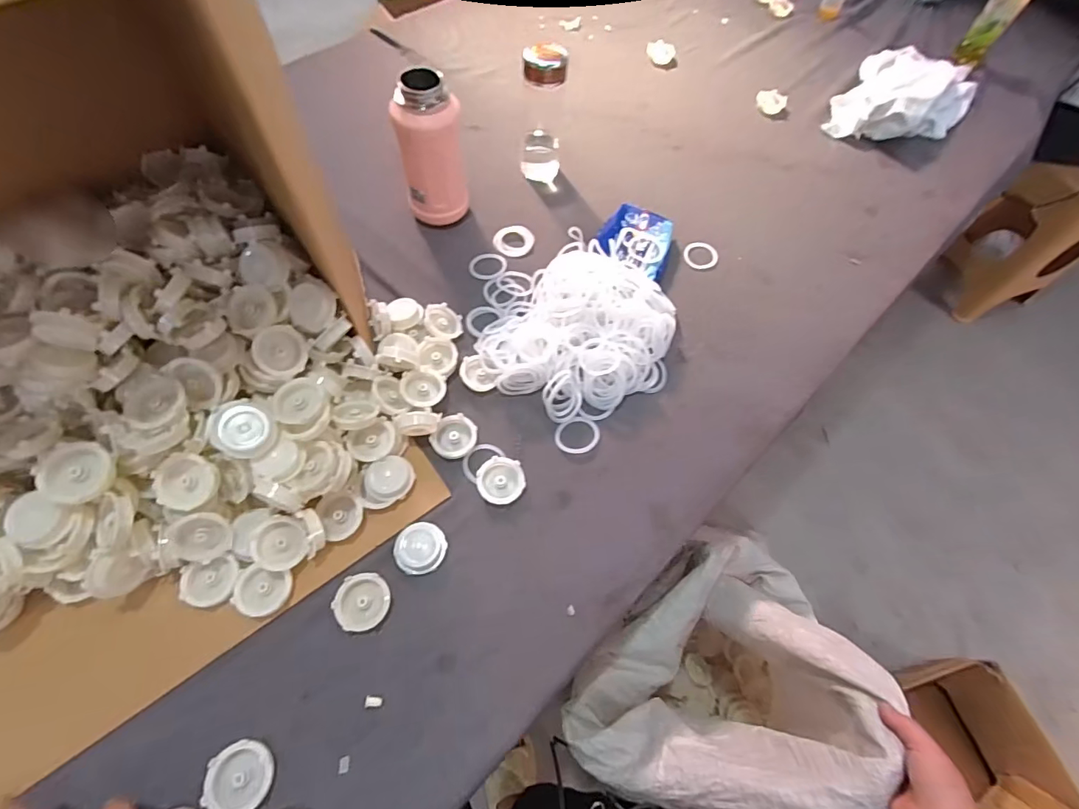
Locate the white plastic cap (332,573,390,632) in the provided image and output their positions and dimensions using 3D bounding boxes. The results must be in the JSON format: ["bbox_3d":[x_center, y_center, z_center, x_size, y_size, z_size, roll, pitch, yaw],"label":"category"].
[{"bbox_3d":[-0.196,0.220,0.537,0.059,0.012,0.058,1,62,-3],"label":"white plastic cap"}]

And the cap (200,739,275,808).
[{"bbox_3d":[-0.285,0.357,0.461,0.058,0.017,0.059,1,62,-3],"label":"cap"}]

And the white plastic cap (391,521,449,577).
[{"bbox_3d":[-0.139,0.167,0.560,0.053,0.021,0.056,1,62,-3],"label":"white plastic cap"}]

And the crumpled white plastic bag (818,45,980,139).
[{"bbox_3d":[0.813,-0.695,1.048,0.230,0.067,0.462,35,66,14],"label":"crumpled white plastic bag"}]

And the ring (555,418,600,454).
[{"bbox_3d":[0.051,0.041,0.651,0.060,0.004,0.052,-1,62,-4],"label":"ring"}]

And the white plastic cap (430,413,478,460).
[{"bbox_3d":[-0.111,0.044,0.634,0.053,0.017,0.057,1,62,-3],"label":"white plastic cap"}]

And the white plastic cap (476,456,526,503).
[{"bbox_3d":[-0.049,0.096,0.613,0.058,0.016,0.058,1,75,-6],"label":"white plastic cap"}]

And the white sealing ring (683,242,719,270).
[{"bbox_3d":[0.276,-0.254,0.824,0.058,0.005,0.065,13,62,3],"label":"white sealing ring"}]

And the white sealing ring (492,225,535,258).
[{"bbox_3d":[-0.043,-0.277,0.817,0.069,0.007,0.072,1,62,-3],"label":"white sealing ring"}]

